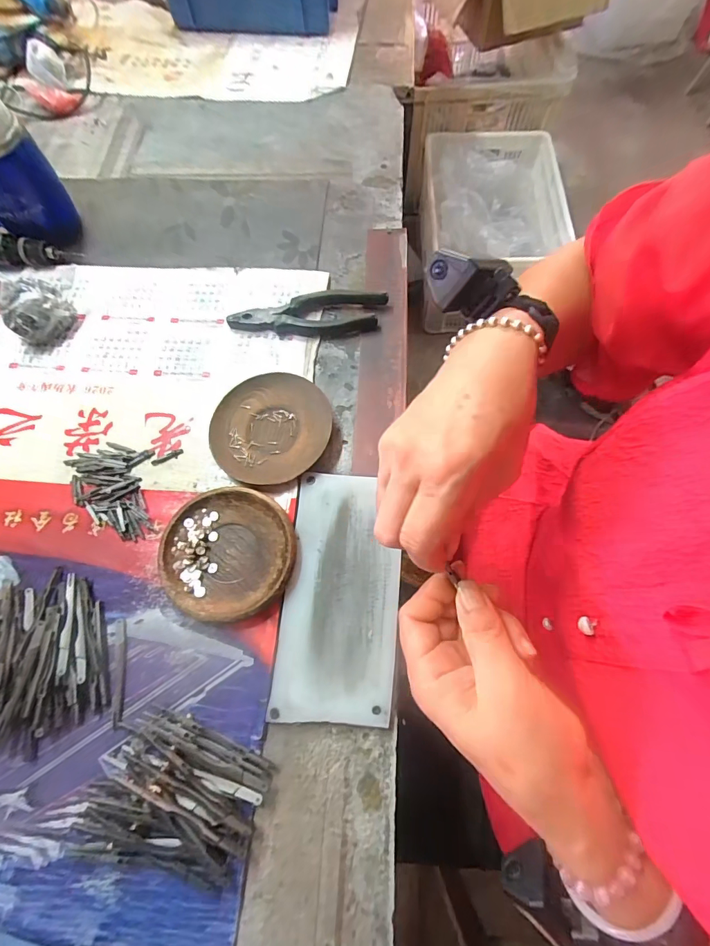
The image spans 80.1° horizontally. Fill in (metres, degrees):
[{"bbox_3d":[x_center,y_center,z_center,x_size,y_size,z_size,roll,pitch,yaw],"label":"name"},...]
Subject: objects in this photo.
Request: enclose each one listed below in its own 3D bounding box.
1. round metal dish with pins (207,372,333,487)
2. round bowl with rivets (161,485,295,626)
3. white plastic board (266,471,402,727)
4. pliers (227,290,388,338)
[{"bbox_3d":[-0.082,-0.044,0.406,0.110,0.017,0.114,-1,68,3],"label":"round metal dish with pins"},{"bbox_3d":[-0.108,0.067,0.362,0.112,0.016,0.108,-1,68,3],"label":"round bowl with rivets"},{"bbox_3d":[-0.011,0.094,0.349,0.092,0.004,0.194,3,69,8],"label":"white plastic board"},{"bbox_3d":[-0.051,-0.170,0.457,0.169,0.017,0.051,-6,67,1],"label":"pliers"}]

